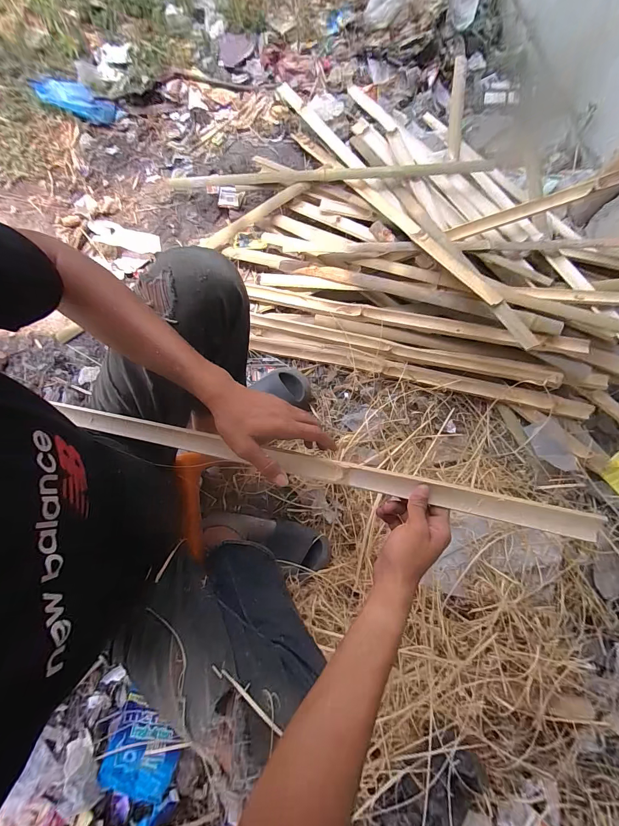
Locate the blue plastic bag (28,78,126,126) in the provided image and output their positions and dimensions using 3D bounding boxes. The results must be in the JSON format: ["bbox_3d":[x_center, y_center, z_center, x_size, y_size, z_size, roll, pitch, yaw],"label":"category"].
[{"bbox_3d":[-0.734,-0.993,1.022,0.263,0.032,0.109,17,76,-9],"label":"blue plastic bag"}]

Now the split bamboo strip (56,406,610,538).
[{"bbox_3d":[-0.016,0.071,0.441,0.720,0.015,0.038,11,109,10],"label":"split bamboo strip"}]

